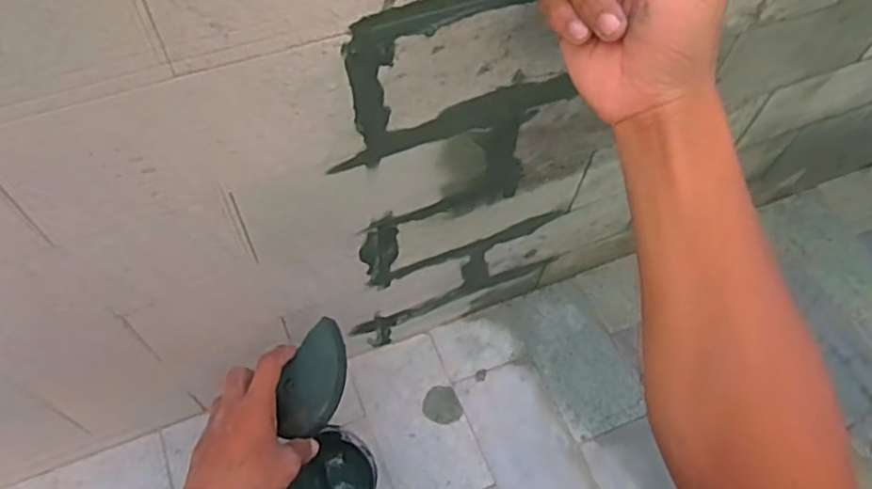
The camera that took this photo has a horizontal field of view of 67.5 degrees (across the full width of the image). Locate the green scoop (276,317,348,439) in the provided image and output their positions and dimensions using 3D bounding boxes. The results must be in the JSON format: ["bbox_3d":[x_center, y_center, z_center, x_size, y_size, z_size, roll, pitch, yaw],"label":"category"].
[{"bbox_3d":[-0.103,0.112,0.560,0.049,0.024,0.093,9,60,1],"label":"green scoop"}]

